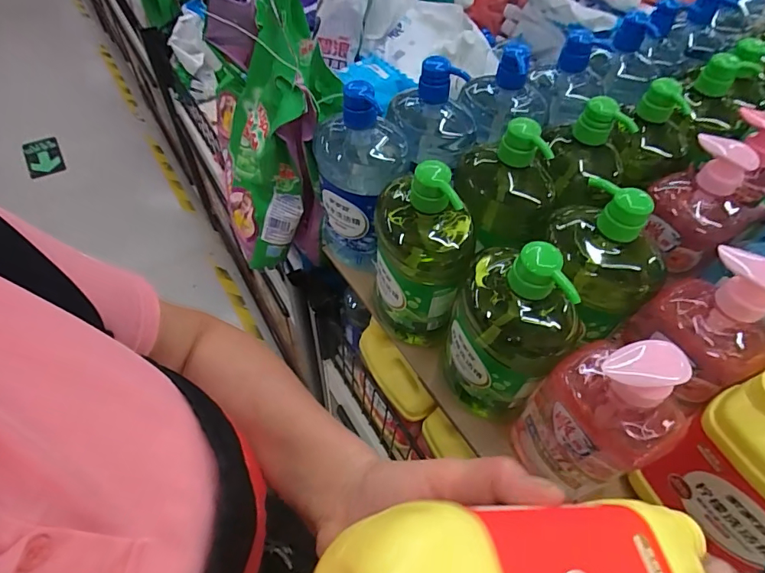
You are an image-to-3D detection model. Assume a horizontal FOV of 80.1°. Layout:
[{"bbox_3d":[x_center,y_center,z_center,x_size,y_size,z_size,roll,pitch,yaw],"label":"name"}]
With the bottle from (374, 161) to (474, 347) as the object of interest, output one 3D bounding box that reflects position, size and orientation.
[{"bbox_3d":[0.037,-0.026,0.492,0.100,0.233,0.086,11,53,5],"label":"bottle"}]

